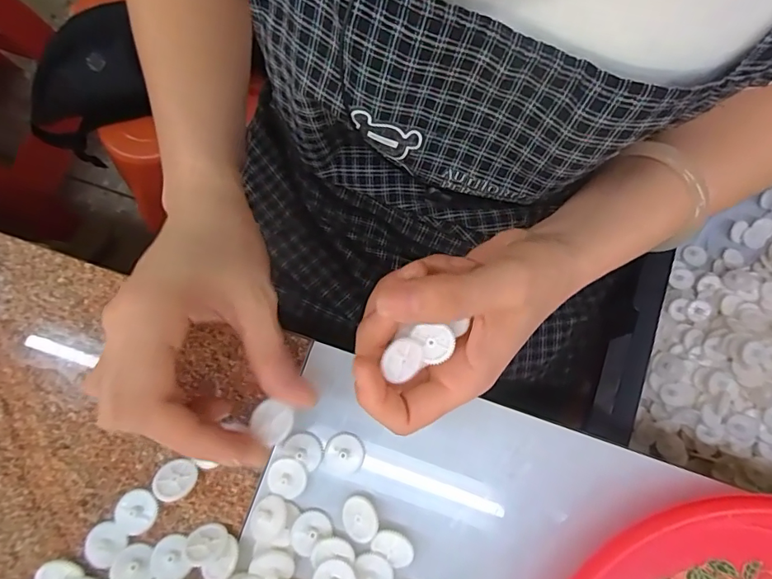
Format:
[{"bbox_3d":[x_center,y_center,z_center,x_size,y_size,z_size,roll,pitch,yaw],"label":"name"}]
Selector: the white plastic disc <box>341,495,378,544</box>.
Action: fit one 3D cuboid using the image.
[{"bbox_3d":[-0.014,0.119,0.240,0.019,0.007,0.021,14,78,5],"label":"white plastic disc"}]

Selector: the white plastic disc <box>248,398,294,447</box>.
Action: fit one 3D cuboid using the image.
[{"bbox_3d":[-0.055,0.063,0.224,0.020,0.006,0.018,19,78,6],"label":"white plastic disc"}]

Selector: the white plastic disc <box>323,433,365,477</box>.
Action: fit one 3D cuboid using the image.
[{"bbox_3d":[-0.023,0.089,0.252,0.021,0.004,0.021,0,77,1],"label":"white plastic disc"}]

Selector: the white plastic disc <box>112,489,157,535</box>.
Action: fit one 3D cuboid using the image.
[{"bbox_3d":[-0.133,0.118,0.246,0.021,0.004,0.021,0,77,1],"label":"white plastic disc"}]

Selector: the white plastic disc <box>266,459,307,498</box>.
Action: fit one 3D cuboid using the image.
[{"bbox_3d":[-0.053,0.101,0.249,0.021,0.004,0.020,0,77,1],"label":"white plastic disc"}]

